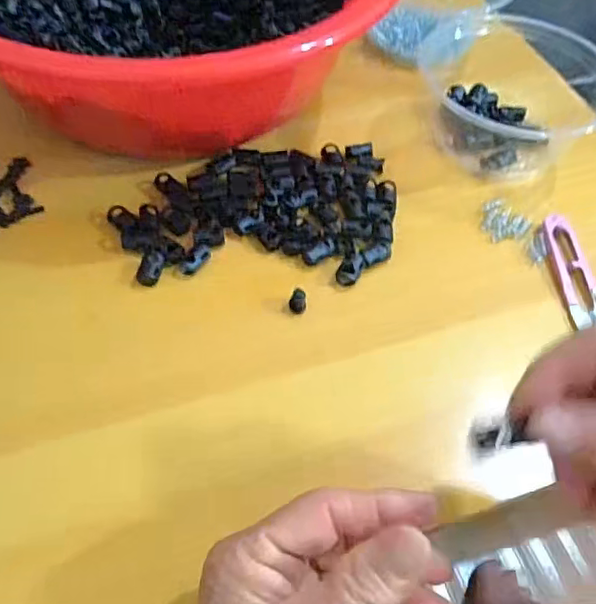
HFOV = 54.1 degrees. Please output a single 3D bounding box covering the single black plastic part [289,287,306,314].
[{"bbox_3d":[0.000,0.000,0.343,0.010,0.012,0.010,5,54,1],"label":"single black plastic part"}]

